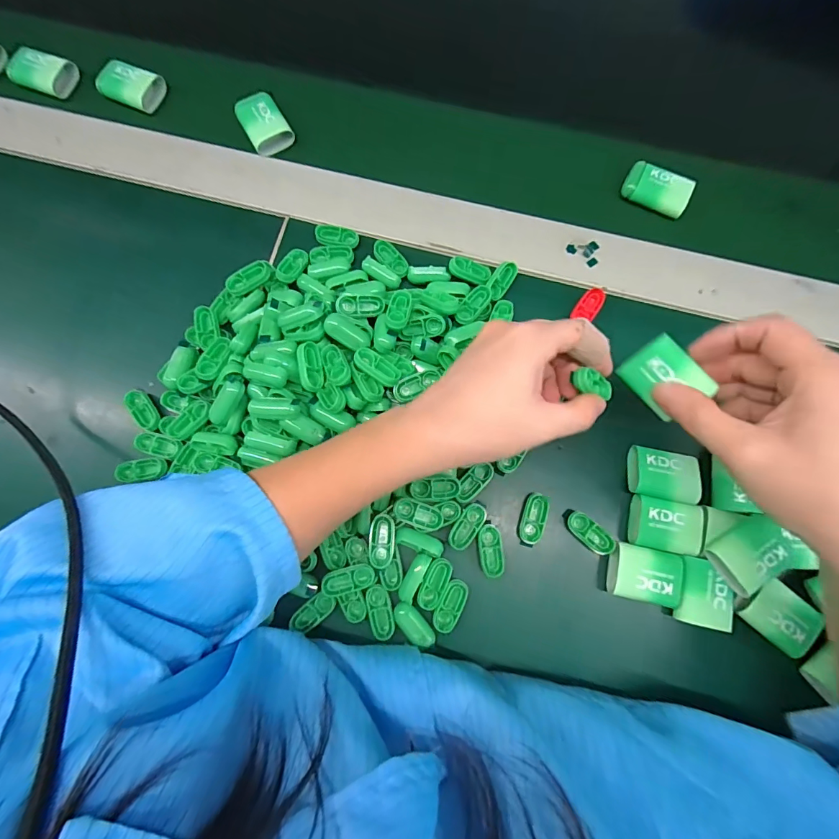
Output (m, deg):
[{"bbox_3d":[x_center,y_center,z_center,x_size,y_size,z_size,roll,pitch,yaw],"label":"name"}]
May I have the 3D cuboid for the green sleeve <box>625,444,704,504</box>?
[{"bbox_3d":[0.169,0.039,0.291,0.042,0.017,0.033,12,79,3],"label":"green sleeve"}]

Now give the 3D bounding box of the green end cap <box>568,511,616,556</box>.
[{"bbox_3d":[0.118,0.079,0.290,0.035,0.007,0.015,40,82,8],"label":"green end cap"}]

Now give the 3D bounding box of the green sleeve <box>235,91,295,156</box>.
[{"bbox_3d":[-0.135,-0.257,0.363,0.035,0.016,0.049,-29,79,-5],"label":"green sleeve"}]

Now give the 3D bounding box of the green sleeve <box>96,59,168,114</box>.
[{"bbox_3d":[-0.256,-0.295,0.371,0.048,0.013,0.037,21,80,5],"label":"green sleeve"}]

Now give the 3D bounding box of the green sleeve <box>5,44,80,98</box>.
[{"bbox_3d":[-0.337,-0.311,0.376,0.053,0.018,0.041,28,80,6],"label":"green sleeve"}]

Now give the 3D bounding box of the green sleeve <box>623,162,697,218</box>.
[{"bbox_3d":[0.193,-0.187,0.340,0.052,0.012,0.033,31,81,7],"label":"green sleeve"}]

